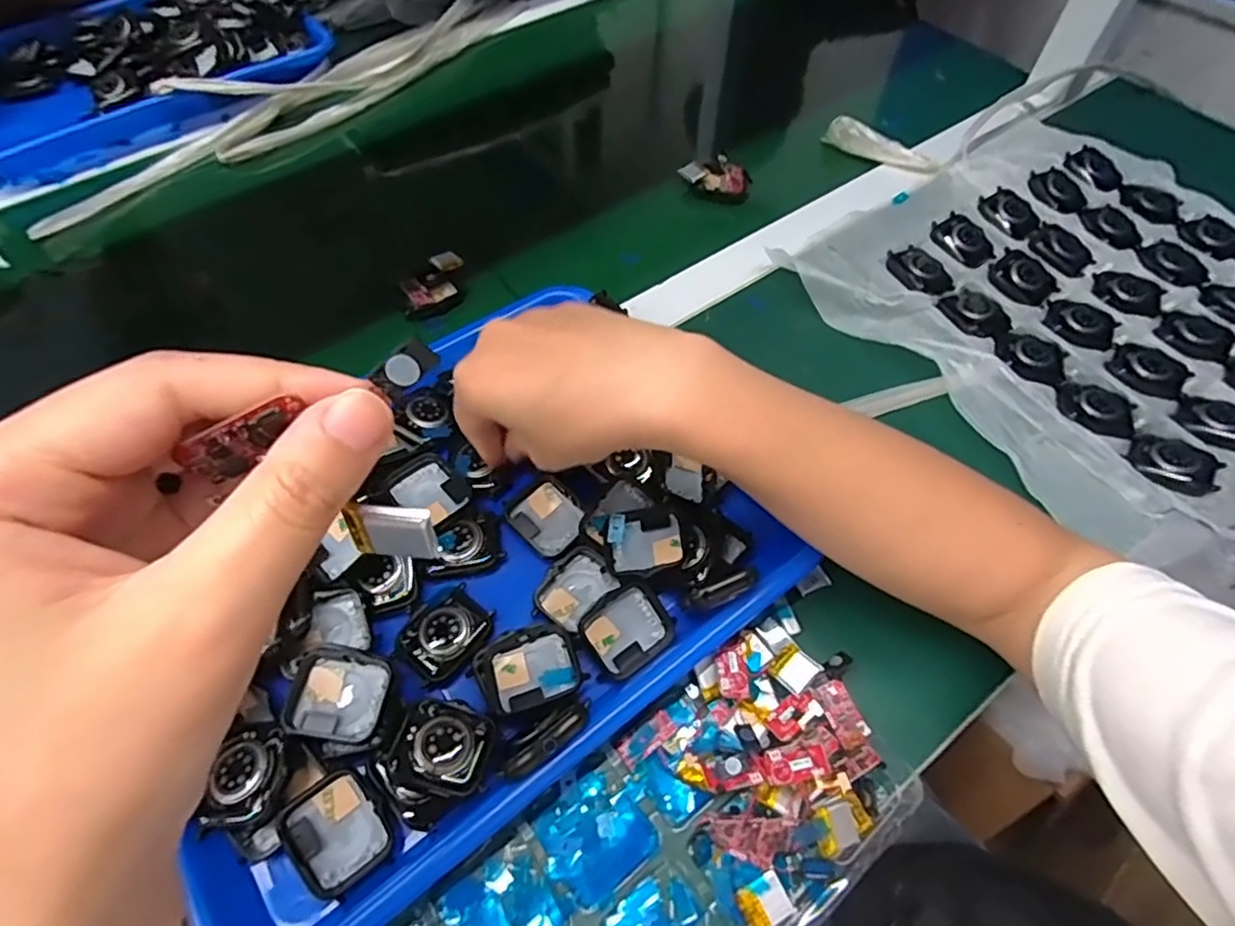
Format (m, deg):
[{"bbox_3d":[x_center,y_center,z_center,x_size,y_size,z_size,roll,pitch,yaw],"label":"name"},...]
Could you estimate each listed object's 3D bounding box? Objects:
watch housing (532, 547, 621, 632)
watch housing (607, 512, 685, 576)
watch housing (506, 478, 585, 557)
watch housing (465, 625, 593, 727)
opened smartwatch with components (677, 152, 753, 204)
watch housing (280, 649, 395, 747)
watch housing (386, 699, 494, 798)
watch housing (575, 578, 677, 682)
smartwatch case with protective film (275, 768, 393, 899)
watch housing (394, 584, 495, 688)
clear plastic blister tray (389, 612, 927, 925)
[{"bbox_3d":[-0.022,0.065,0.339,0.030,0.012,0.040,38,65,22],"label":"watch housing"},{"bbox_3d":[0.015,0.042,0.339,0.038,0.010,0.034,-5,57,-3],"label":"watch housing"},{"bbox_3d":[-0.036,0.031,0.360,0.036,0.013,0.041,-37,64,-21],"label":"watch housing"},{"bbox_3d":[-0.042,0.101,0.312,0.047,0.015,0.040,-20,59,-12],"label":"watch housing"},{"bbox_3d":[0.085,-0.240,0.548,0.057,0.021,0.031,23,60,14],"label":"opened smartwatch with components"},{"bbox_3d":[-0.124,0.103,0.292,0.042,0.008,0.038,12,58,-2],"label":"watch housing"},{"bbox_3d":[-0.076,0.123,0.285,0.038,0.010,0.035,20,51,-4],"label":"watch housing"},{"bbox_3d":[0.005,0.082,0.324,0.043,0.008,0.038,-31,85,-19],"label":"watch housing"},{"bbox_3d":[-0.119,0.157,0.278,0.036,0.011,0.042,-34,82,-32],"label":"smartwatch case with protective film"},{"bbox_3d":[-0.086,0.085,0.325,0.033,0.008,0.045,43,69,7],"label":"watch housing"},{"bbox_3d":[0.009,0.183,0.279,0.260,0.023,0.108,-33,63,-19],"label":"clear plastic blister tray"}]

